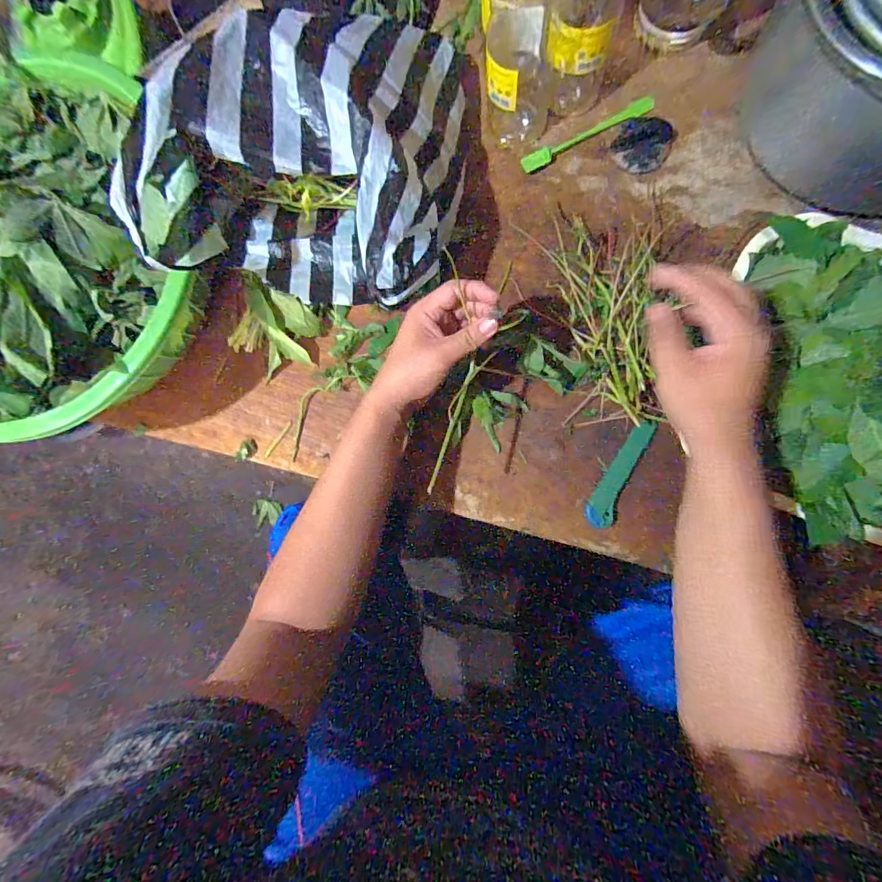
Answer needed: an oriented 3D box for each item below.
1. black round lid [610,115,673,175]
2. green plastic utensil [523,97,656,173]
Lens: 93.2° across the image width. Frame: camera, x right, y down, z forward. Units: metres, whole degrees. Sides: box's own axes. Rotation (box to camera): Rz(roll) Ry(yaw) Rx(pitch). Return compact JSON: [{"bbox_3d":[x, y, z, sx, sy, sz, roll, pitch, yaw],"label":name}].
[{"bbox_3d":[0.252,-0.371,0.521,0.067,0.012,0.065,0,87,6],"label":"black round lid"},{"bbox_3d":[0.186,-0.389,0.530,0.168,0.017,0.021,-22,85,5],"label":"green plastic utensil"}]

